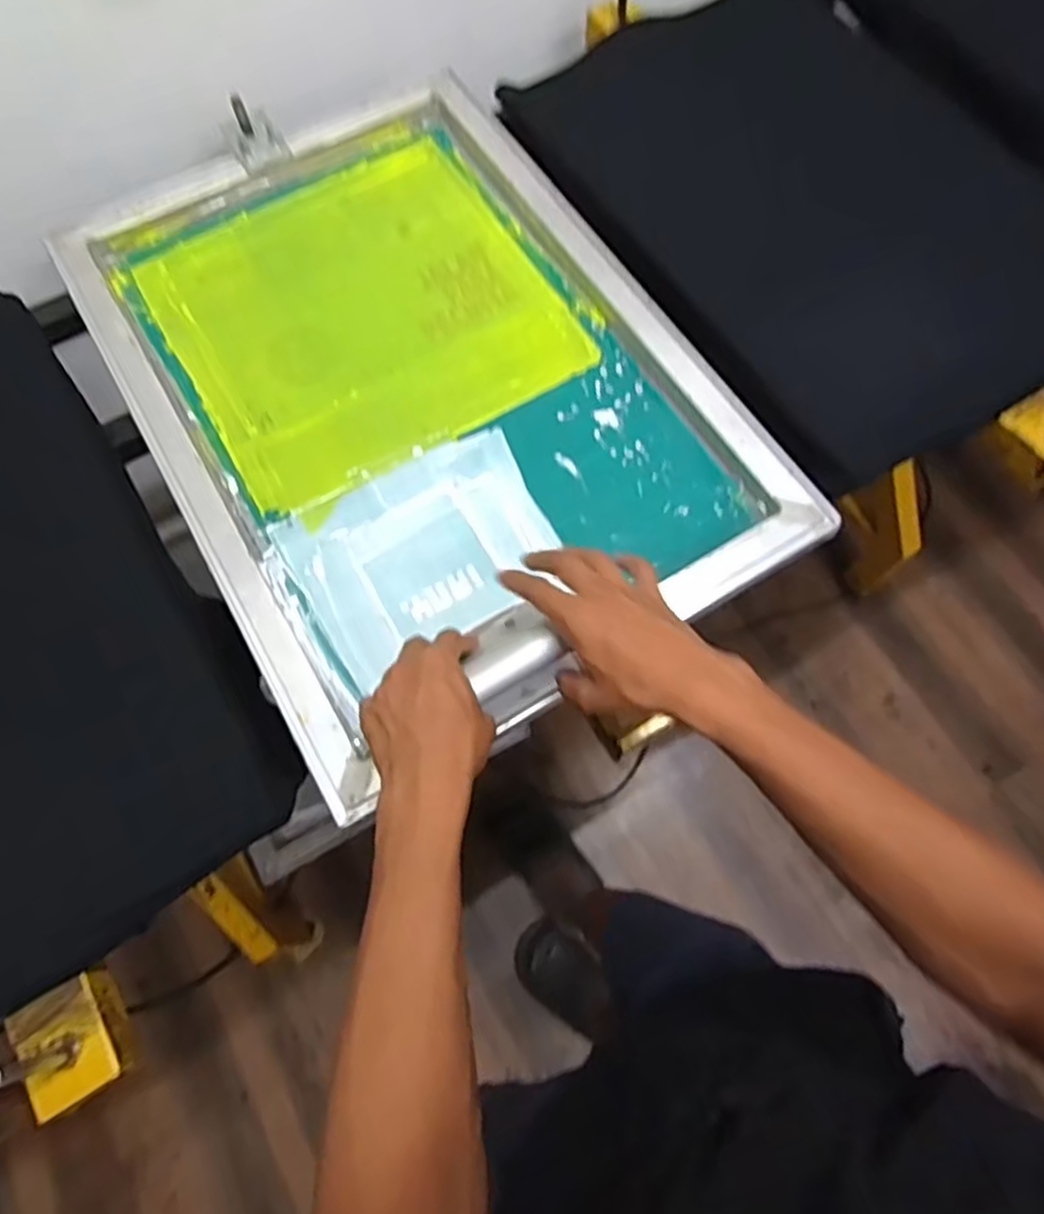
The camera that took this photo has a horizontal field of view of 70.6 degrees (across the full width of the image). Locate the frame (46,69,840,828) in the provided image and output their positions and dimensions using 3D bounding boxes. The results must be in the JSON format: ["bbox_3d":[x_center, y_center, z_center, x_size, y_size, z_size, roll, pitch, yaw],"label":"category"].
[{"bbox_3d":[-0.099,-0.216,0.687,0.471,0.040,0.649,-30,72,-10],"label":"frame"}]

